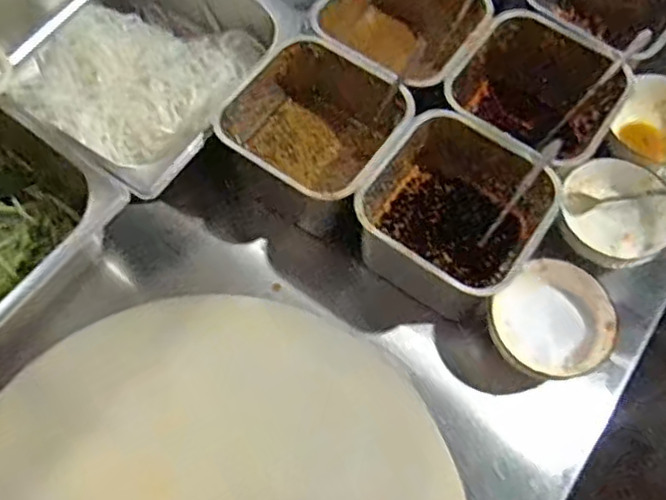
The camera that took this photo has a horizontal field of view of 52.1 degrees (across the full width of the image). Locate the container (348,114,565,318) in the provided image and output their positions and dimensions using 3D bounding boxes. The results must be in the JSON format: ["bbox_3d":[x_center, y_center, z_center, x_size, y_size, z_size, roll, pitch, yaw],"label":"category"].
[{"bbox_3d":[0.114,-0.028,0.667,0.158,0.109,0.160,32,68,12],"label":"container"}]

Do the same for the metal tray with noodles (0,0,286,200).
[{"bbox_3d":[-0.237,-0.217,0.748,0.340,0.091,0.267,33,68,12],"label":"metal tray with noodles"}]

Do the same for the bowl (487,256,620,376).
[{"bbox_3d":[0.209,0.064,0.649,0.107,0.050,0.095,33,68,12],"label":"bowl"}]

